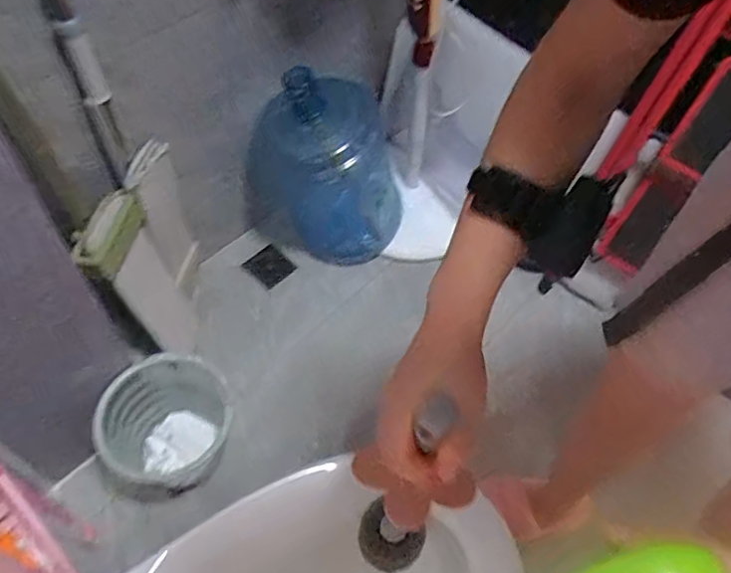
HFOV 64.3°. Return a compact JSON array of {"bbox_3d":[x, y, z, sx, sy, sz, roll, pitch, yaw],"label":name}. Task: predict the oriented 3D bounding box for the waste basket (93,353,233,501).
[{"bbox_3d":[-0.361,0.264,1.068,0.237,0.210,0.236,-16,59,-15],"label":"waste basket"}]

